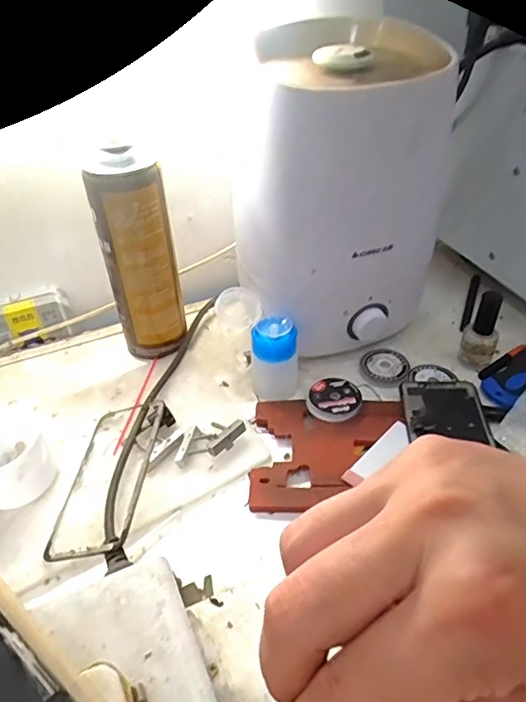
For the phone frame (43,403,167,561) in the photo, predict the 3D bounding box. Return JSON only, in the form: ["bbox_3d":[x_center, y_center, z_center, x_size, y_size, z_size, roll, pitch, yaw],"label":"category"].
[{"bbox_3d":[-0.120,0.096,0.419,0.073,0.013,0.150,-14,36,18],"label":"phone frame"}]

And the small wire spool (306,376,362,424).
[{"bbox_3d":[0.066,0.042,0.475,0.049,0.011,0.054,28,50,30],"label":"small wire spool"}]

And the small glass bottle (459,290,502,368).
[{"bbox_3d":[0.208,-0.023,0.492,0.031,0.083,0.025,17,45,21],"label":"small glass bottle"}]

